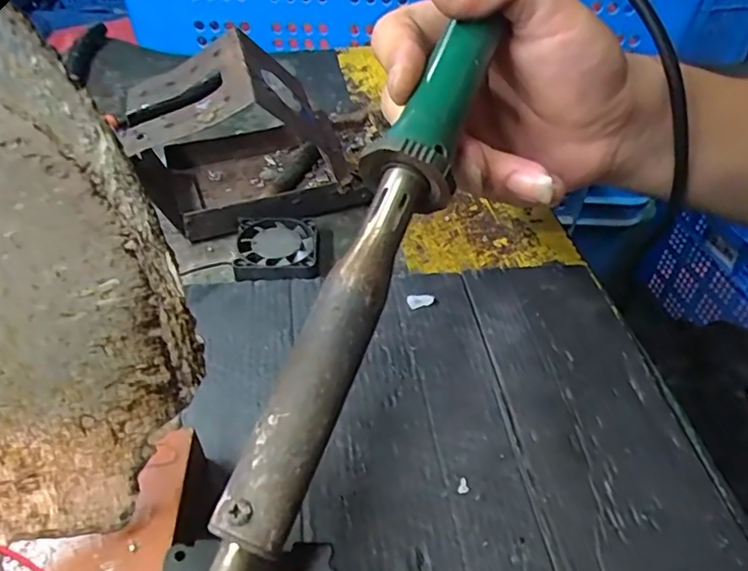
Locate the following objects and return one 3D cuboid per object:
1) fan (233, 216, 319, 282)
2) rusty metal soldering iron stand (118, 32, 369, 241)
[{"bbox_3d":[-0.049,-0.019,0.295,0.040,0.008,0.042,-2,44,-5],"label":"fan"},{"bbox_3d":[-0.070,-0.083,0.307,0.107,0.080,0.076,-14,46,-17],"label":"rusty metal soldering iron stand"}]

